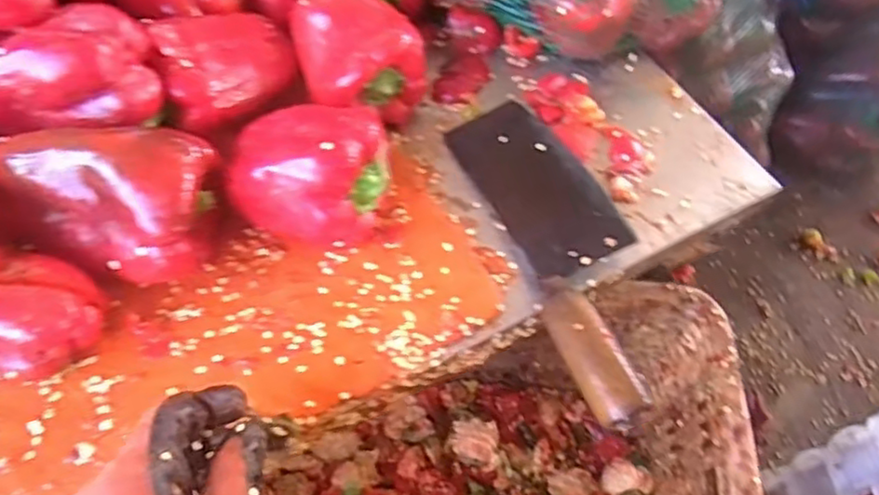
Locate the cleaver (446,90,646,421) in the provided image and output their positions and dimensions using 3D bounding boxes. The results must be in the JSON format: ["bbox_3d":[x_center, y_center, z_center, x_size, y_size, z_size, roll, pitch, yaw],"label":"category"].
[{"bbox_3d":[0.081,-0.008,0.413,0.072,0.022,0.229,-16,60,-12],"label":"cleaver"}]

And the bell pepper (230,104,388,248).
[{"bbox_3d":[-0.083,-0.044,0.400,0.100,0.072,0.079,24,60,12],"label":"bell pepper"}]

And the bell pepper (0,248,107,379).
[{"bbox_3d":[-0.225,0.036,0.347,0.079,0.055,0.064,9,58,3],"label":"bell pepper"}]

